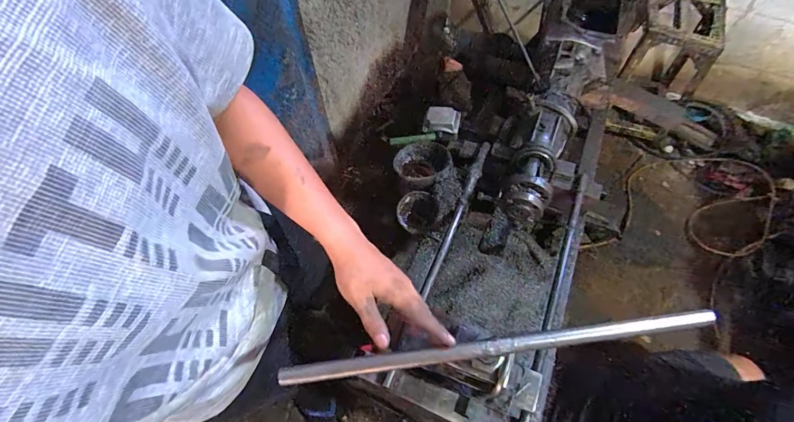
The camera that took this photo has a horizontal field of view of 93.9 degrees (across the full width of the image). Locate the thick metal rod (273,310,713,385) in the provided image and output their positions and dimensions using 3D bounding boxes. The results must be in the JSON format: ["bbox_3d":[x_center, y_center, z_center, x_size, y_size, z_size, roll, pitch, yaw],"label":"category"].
[{"bbox_3d":[0.113,0.146,0.404,0.470,0.011,0.019,-6,63,-2],"label":"thick metal rod"}]

